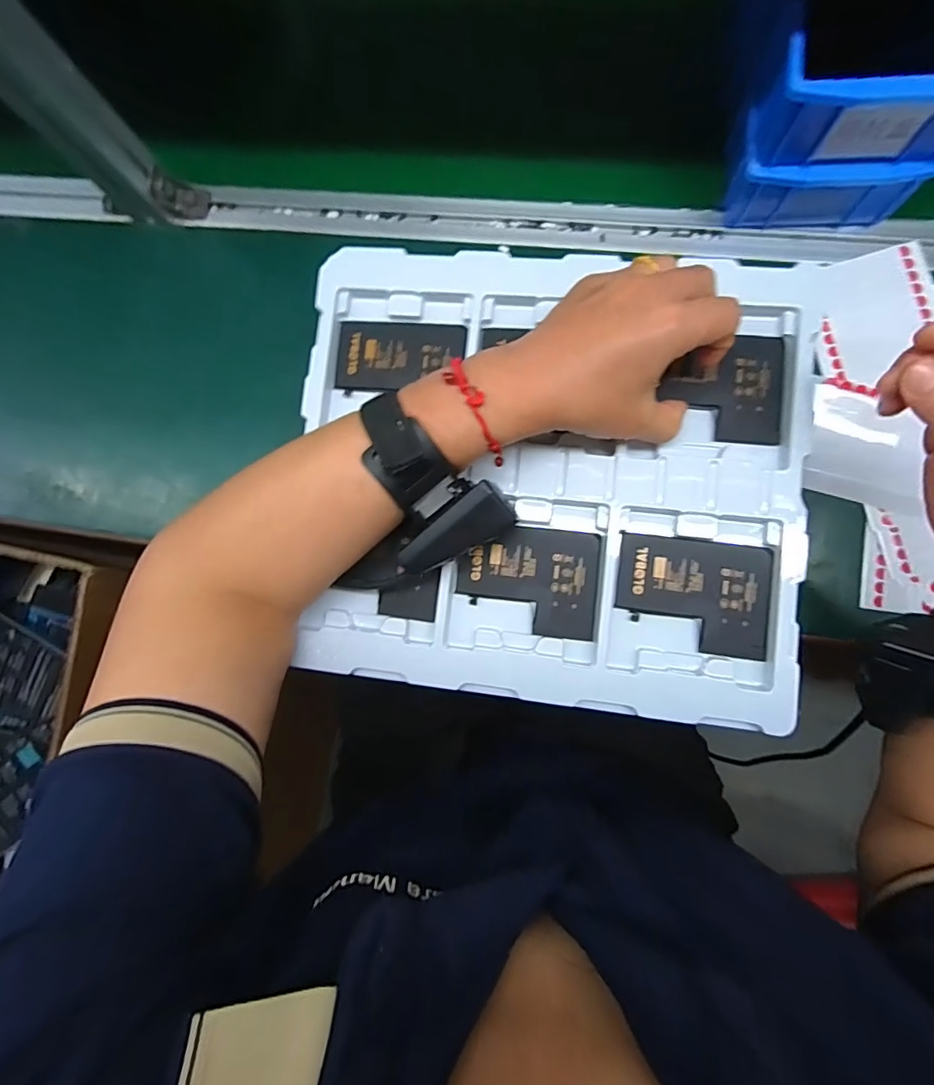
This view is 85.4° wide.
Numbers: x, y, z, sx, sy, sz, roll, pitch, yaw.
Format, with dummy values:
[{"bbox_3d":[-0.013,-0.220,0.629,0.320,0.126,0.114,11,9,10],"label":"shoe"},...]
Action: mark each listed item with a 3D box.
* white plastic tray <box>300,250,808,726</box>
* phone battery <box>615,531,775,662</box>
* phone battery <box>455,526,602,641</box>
[{"bbox_3d":[0.048,-0.044,0.322,0.310,0.019,0.282,5,84,6],"label":"white plastic tray"},{"bbox_3d":[0.139,0.032,0.311,0.089,0.004,0.067,8,85,7],"label":"phone battery"},{"bbox_3d":[0.039,0.023,0.323,0.088,0.004,0.066,6,85,6],"label":"phone battery"}]

